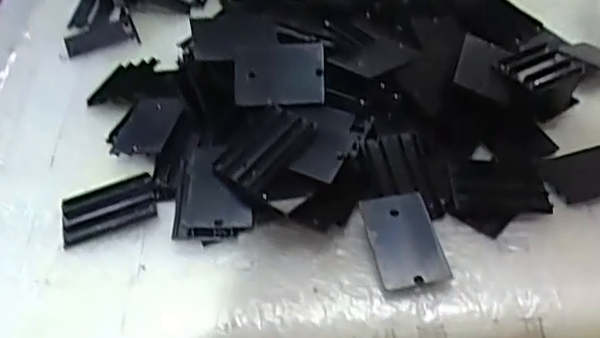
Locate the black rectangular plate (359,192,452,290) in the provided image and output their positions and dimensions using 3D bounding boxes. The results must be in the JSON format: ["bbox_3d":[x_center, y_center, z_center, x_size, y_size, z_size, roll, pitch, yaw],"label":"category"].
[{"bbox_3d":[0.055,0.037,0.335,0.034,0.007,0.054,-17,58,3],"label":"black rectangular plate"}]

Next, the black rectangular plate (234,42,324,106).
[{"bbox_3d":[-0.013,-0.059,0.381,0.055,0.010,0.042,2,76,18],"label":"black rectangular plate"}]

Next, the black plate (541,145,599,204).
[{"bbox_3d":[0.175,0.002,0.377,0.058,0.006,0.034,-15,43,-12],"label":"black plate"}]

